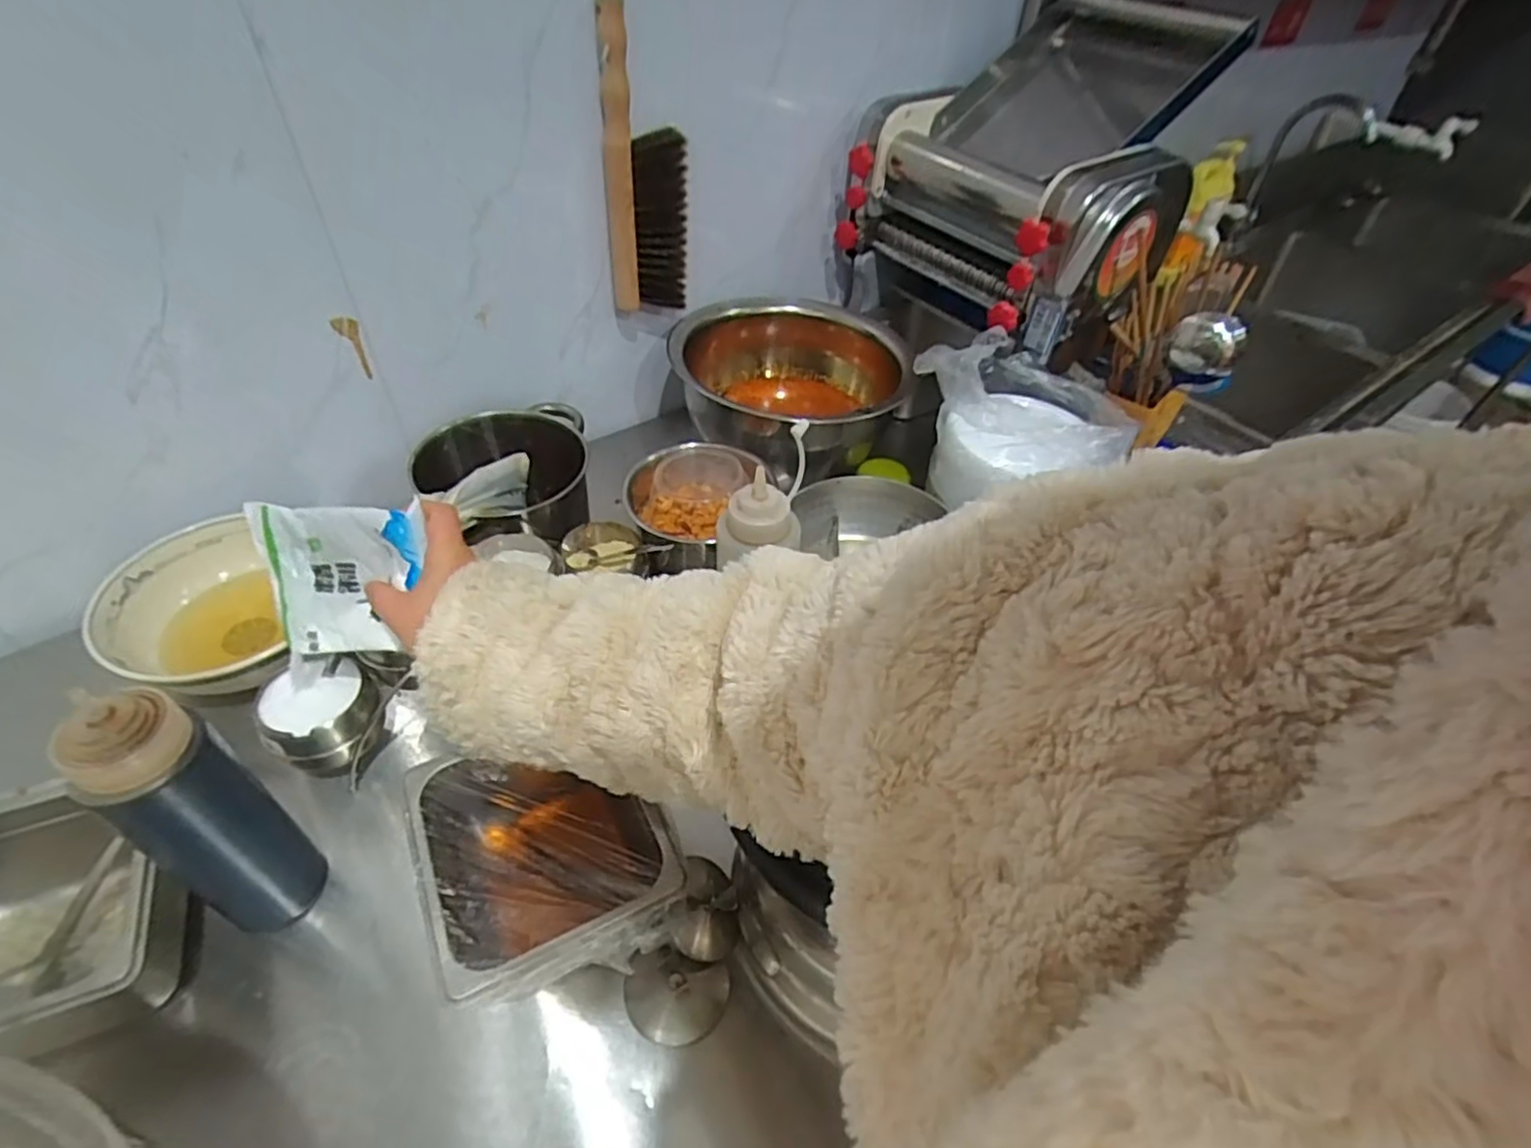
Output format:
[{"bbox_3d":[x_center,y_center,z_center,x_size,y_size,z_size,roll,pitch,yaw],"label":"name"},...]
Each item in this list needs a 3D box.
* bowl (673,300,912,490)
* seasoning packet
[{"bbox_3d":[0.037,-0.235,0.904,0.263,0.137,0.286,2,46,-2],"label":"bowl"},{"bbox_3d":[-0.301,0.005,0.509,0.147,0.111,0.017,1,17,19],"label":"seasoning packet"}]

